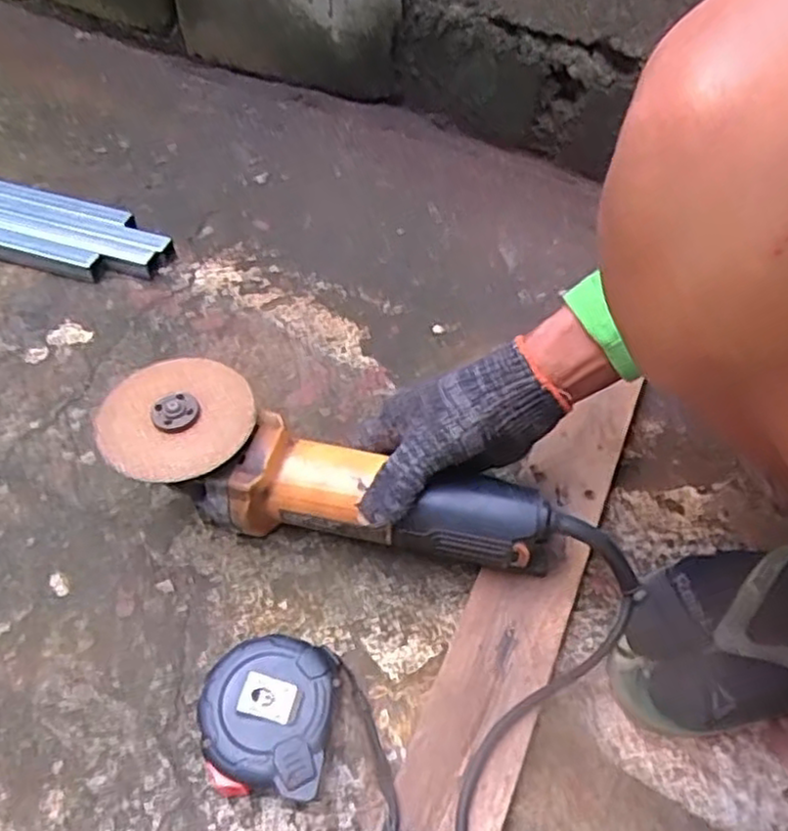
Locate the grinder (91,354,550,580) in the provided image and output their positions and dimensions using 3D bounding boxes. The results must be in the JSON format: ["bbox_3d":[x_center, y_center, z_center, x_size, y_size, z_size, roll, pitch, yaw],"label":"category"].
[{"bbox_3d":[-0.043,0.044,0.473,0.288,0.072,0.088,17,53,2],"label":"grinder"}]

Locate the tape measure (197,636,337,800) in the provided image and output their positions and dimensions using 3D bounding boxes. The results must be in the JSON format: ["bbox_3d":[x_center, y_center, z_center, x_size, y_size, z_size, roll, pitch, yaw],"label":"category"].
[{"bbox_3d":[-0.072,0.175,0.414,0.073,0.037,0.081,1,52,-2],"label":"tape measure"}]

